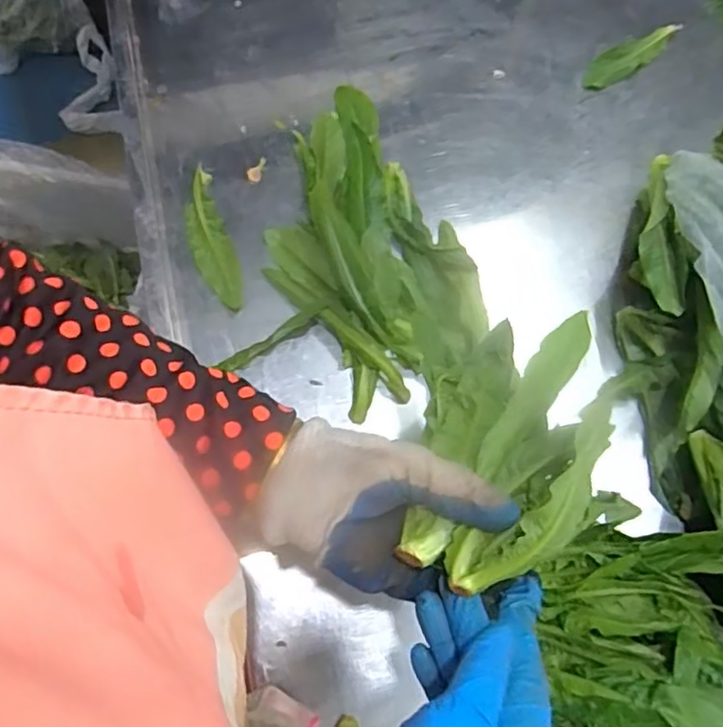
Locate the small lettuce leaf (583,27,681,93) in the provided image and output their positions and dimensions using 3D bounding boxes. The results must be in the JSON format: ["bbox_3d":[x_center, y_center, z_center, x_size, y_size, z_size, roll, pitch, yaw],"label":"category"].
[{"bbox_3d":[0.274,-0.314,0.666,0.119,0.012,0.033,-33,75,-12],"label":"small lettuce leaf"}]

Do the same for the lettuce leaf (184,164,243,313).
[{"bbox_3d":[-0.136,-0.110,0.584,0.037,0.016,0.136,-19,73,-8],"label":"lettuce leaf"}]

